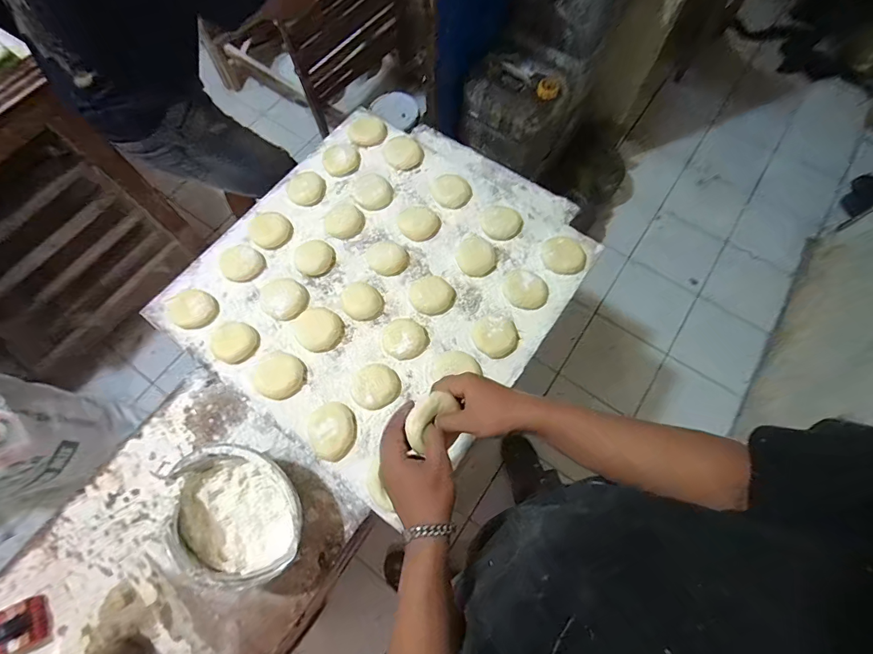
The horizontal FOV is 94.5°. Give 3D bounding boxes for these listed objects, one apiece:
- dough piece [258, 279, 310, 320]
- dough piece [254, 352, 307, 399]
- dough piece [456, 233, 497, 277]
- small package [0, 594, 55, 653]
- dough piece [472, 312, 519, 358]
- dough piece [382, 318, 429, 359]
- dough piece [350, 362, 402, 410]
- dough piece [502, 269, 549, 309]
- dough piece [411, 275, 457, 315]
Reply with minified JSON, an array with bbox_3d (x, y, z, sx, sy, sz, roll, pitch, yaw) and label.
[{"bbox_3d":[-0.252,-0.047,0.669,0.066,0.025,0.070,-1,69,2],"label":"dough piece"},{"bbox_3d":[-0.239,0.075,0.621,0.059,0.033,0.069,26,73,12],"label":"dough piece"},{"bbox_3d":[0.069,-0.130,0.719,0.068,0.016,0.083,-24,70,-6],"label":"dough piece"},{"bbox_3d":[-0.585,0.417,0.542,0.104,0.032,0.067,-23,70,-6],"label":"small package"},{"bbox_3d":[0.099,0.014,0.656,0.071,0.016,0.068,-1,69,2],"label":"dough piece"},{"bbox_3d":[-0.050,0.019,0.643,0.071,0.021,0.060,-1,69,2],"label":"dough piece"},{"bbox_3d":[-0.094,0.089,0.618,0.071,0.020,0.068,-1,69,2],"label":"dough piece"},{"bbox_3d":[0.149,-0.066,0.677,0.068,0.023,0.078,-41,73,-12],"label":"dough piece"},{"bbox_3d":[-0.007,-0.055,0.687,0.070,0.017,0.070,-1,69,2],"label":"dough piece"}]

